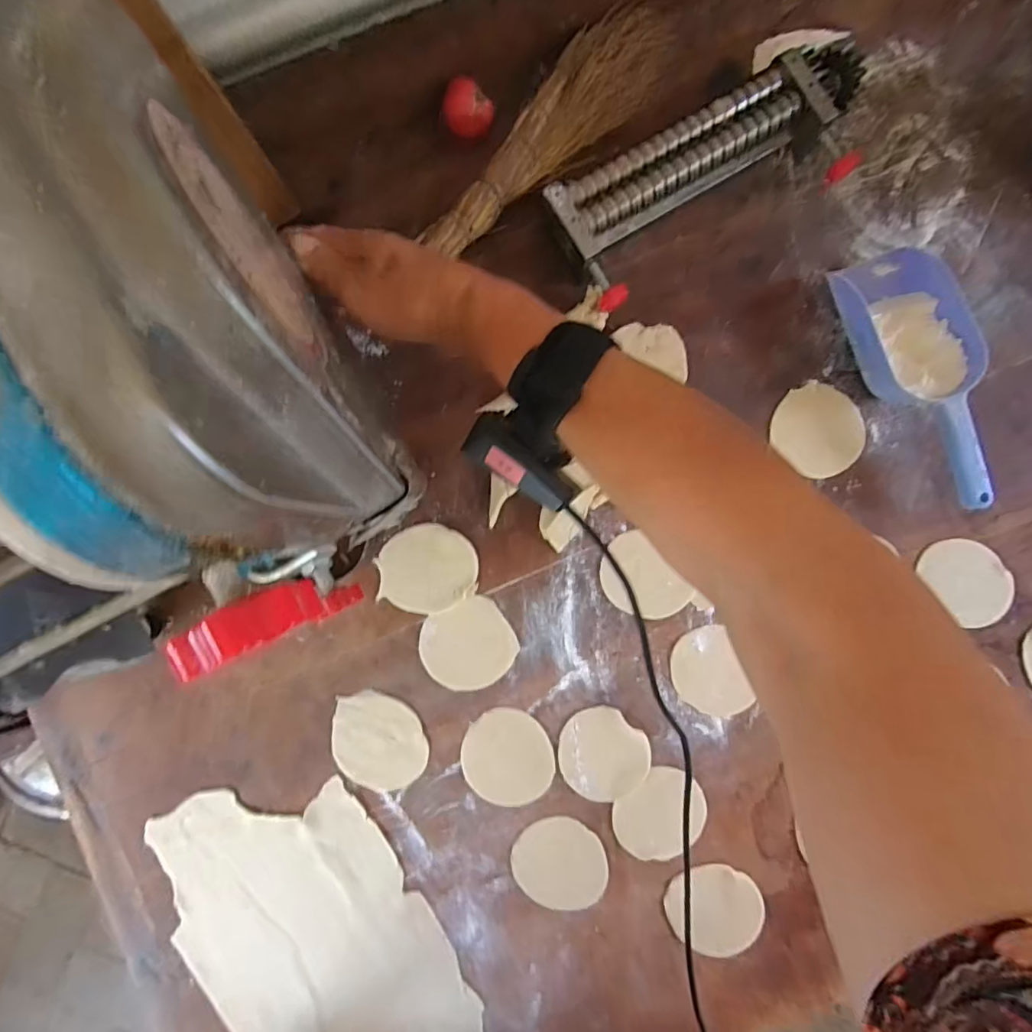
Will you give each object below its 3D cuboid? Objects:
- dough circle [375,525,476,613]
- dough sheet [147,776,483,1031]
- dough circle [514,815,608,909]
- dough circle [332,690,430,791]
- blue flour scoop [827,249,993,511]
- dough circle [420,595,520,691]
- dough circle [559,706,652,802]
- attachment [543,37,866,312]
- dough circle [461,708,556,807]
[{"bbox_3d":[-0.080,0.048,0.479,0.087,0.007,0.076,-25,88,0],"label":"dough circle"},{"bbox_3d":[-0.175,0.385,0.475,0.201,0.011,0.328,-29,89,0],"label":"dough sheet"},{"bbox_3d":[0.040,0.307,0.475,0.084,0.004,0.073,42,89,2],"label":"dough circle"},{"bbox_3d":[-0.120,0.199,0.474,0.081,0.008,0.083,0,88,1],"label":"dough circle"},{"bbox_3d":[0.346,-0.119,0.457,0.086,0.057,0.225,-17,88,0],"label":"blue flour scoop"},{"bbox_3d":[-0.043,0.115,0.478,0.080,0.004,0.074,0,88,1],"label":"dough circle"},{"bbox_3d":[0.077,0.212,0.475,0.078,0.005,0.074,0,88,1],"label":"dough circle"},{"bbox_3d":[0.171,-0.292,0.469,0.283,0.046,0.105,-30,88,0],"label":"attachment"},{"bbox_3d":[-0.007,0.214,0.476,0.077,0.004,0.084,0,88,1],"label":"dough circle"}]

